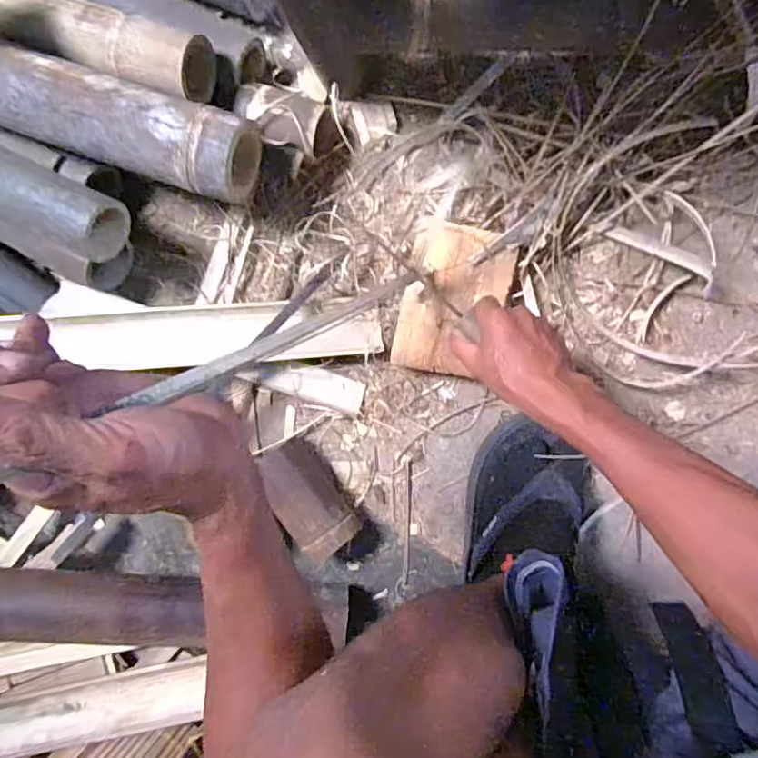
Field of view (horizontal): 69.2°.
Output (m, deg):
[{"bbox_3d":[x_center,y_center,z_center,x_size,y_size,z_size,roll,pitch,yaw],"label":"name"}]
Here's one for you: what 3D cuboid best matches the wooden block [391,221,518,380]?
[{"bbox_3d":[0.085,-0.088,0.621,0.111,0.038,0.162,13,98,7],"label":"wooden block"}]

